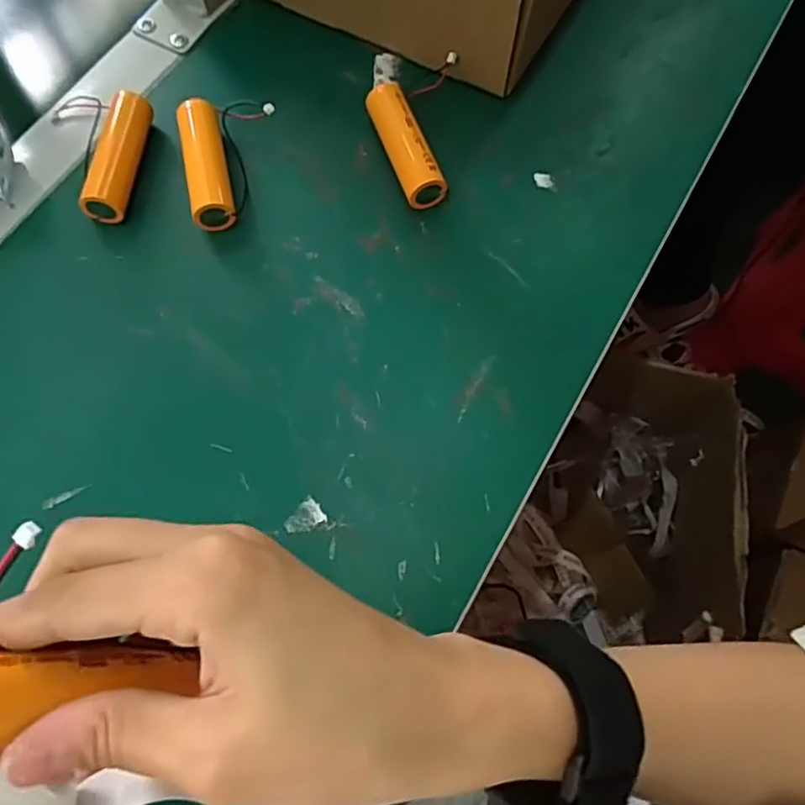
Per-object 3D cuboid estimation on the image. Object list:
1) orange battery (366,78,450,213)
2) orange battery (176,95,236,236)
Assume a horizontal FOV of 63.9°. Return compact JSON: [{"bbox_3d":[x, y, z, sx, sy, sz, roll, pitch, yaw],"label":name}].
[{"bbox_3d":[0.001,-0.140,0.351,0.022,0.019,0.075,-21,71,-9],"label":"orange battery"},{"bbox_3d":[-0.105,-0.126,0.347,0.022,0.019,0.076,-12,70,-6],"label":"orange battery"}]

